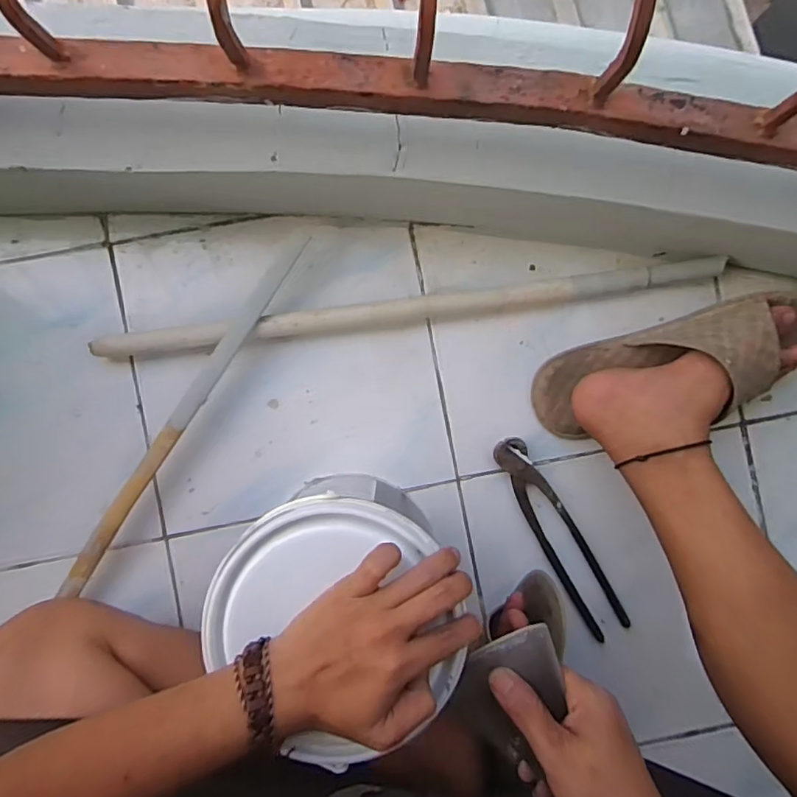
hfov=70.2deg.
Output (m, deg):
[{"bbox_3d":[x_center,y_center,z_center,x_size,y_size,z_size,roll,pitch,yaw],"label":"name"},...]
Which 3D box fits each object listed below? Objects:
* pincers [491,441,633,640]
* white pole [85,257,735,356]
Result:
[{"bbox_3d":[0.162,0.142,0.579,0.043,0.019,0.227,-31,96,0],"label":"pincers"},{"bbox_3d":[0.018,-0.088,0.556,0.602,0.031,0.024,-8,92,-3],"label":"white pole"}]

